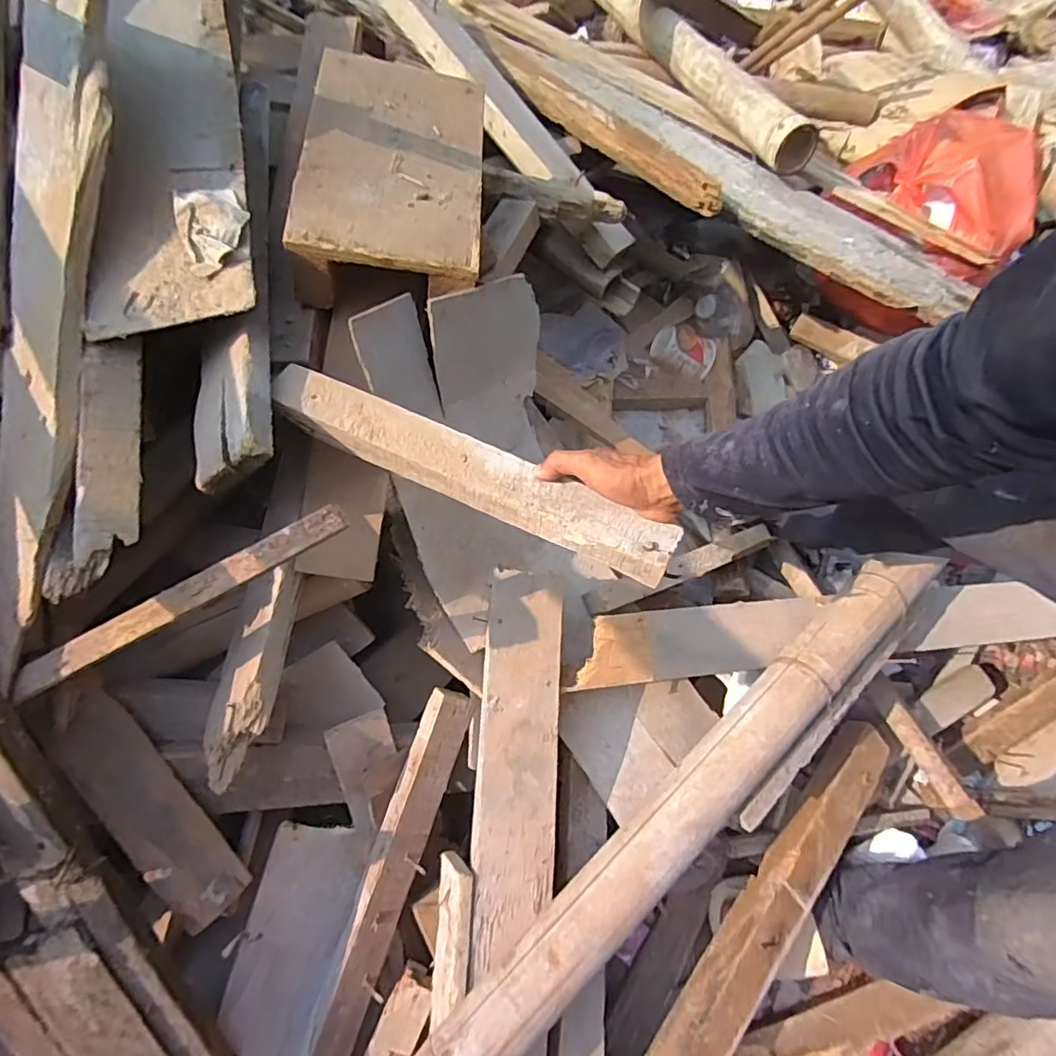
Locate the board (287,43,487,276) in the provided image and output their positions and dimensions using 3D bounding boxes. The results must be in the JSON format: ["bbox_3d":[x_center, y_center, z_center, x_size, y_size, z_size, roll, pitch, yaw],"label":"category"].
[{"bbox_3d":[-0.152,-0.432,0.650,0.196,0.016,0.326,4,65,-12],"label":"board"}]

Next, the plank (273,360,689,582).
[{"bbox_3d":[-0.059,-0.059,0.562,0.423,0.035,0.062,25,69,7],"label":"plank"}]

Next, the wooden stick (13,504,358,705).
[{"bbox_3d":[-0.336,0.070,0.539,0.361,0.012,0.028,-27,71,5],"label":"wooden stick"}]

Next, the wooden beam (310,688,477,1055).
[{"bbox_3d":[-0.186,0.469,0.734,0.066,0.059,0.511,18,83,5],"label":"wooden beam"}]

